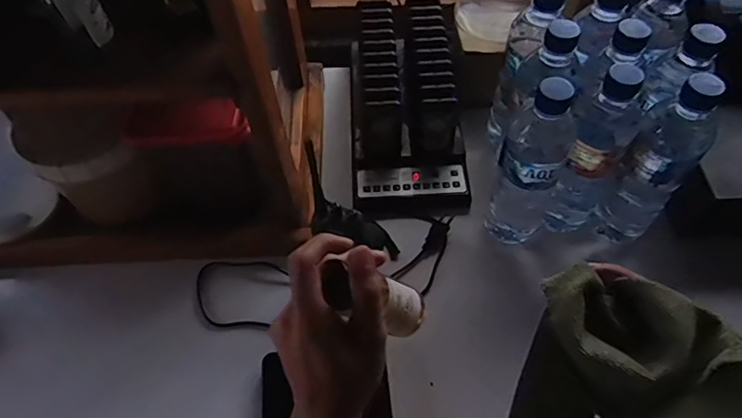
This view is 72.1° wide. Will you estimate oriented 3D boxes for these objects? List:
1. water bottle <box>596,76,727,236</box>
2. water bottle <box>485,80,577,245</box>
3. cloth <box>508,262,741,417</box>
[{"bbox_3d":[0.301,-0.046,0.531,0.054,0.217,0.072,37,65,22],"label":"water bottle"},{"bbox_3d":[0.167,-0.041,0.537,0.062,0.223,0.062,23,60,16],"label":"water bottle"},{"bbox_3d":[0.167,0.121,0.350,0.117,0.126,0.128,12,58,9],"label":"cloth"}]

